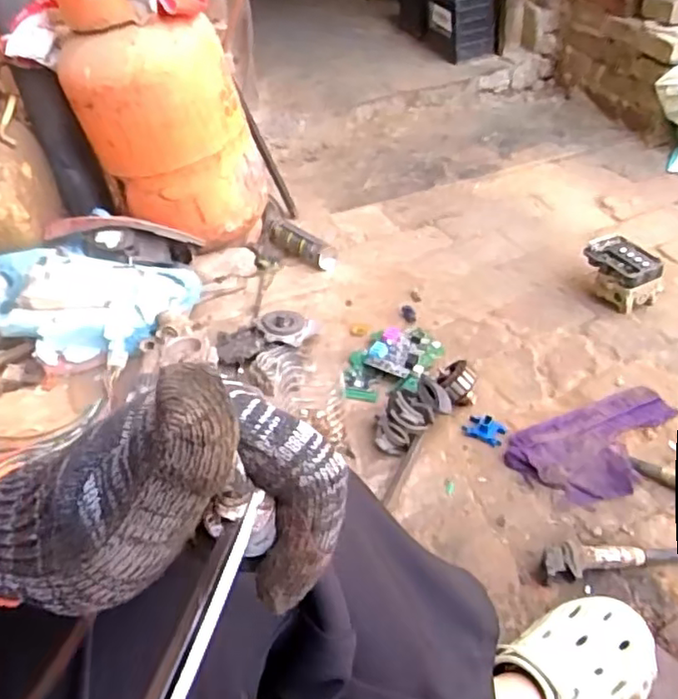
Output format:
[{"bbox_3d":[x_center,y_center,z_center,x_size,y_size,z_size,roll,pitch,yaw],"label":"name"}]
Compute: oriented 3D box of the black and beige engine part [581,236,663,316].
[{"bbox_3d":[0.483,-0.133,1.120,0.069,0.079,0.125,-27,44,-21],"label":"black and beige engine part"}]

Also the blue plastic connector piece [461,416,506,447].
[{"bbox_3d":[0.214,0.117,0.958,0.058,0.019,0.038,19,47,28],"label":"blue plastic connector piece"}]

